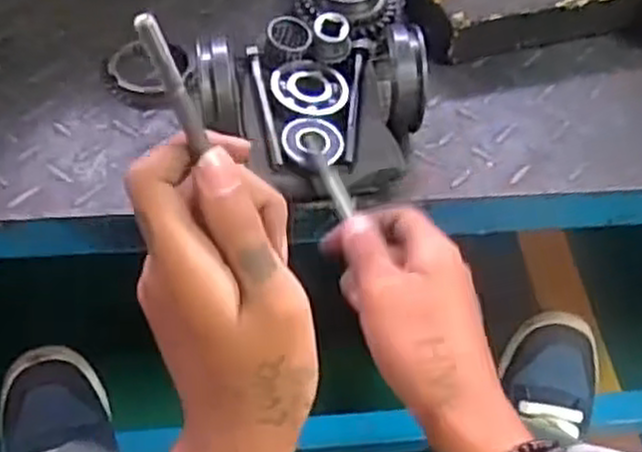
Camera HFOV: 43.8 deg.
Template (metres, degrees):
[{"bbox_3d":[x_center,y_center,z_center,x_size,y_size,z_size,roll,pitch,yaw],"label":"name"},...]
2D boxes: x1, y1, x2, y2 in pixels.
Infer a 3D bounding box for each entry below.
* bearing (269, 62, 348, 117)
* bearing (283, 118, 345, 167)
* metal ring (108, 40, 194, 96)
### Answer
[{"bbox_3d":[-0.007,-0.093,0.529,0.050,0.009,0.051,1,53,-2],"label":"bearing"},{"bbox_3d":[-0.004,-0.054,0.504,0.037,0.010,0.038,1,53,-2],"label":"bearing"},{"bbox_3d":[-0.121,-0.112,0.565,0.059,0.005,0.050,3,53,0],"label":"metal ring"}]

